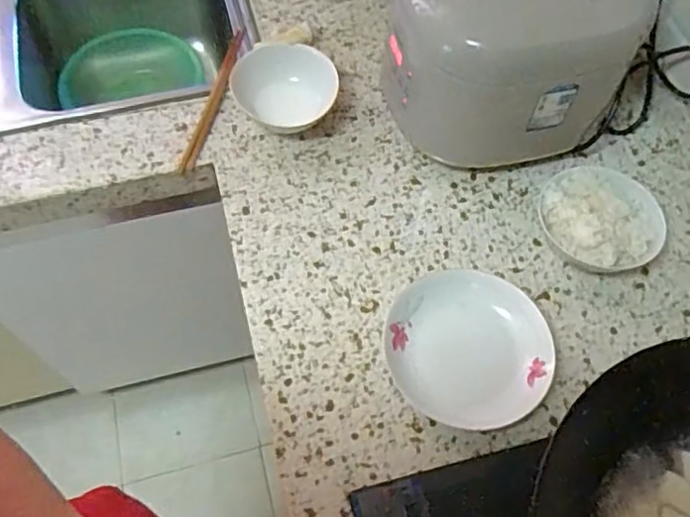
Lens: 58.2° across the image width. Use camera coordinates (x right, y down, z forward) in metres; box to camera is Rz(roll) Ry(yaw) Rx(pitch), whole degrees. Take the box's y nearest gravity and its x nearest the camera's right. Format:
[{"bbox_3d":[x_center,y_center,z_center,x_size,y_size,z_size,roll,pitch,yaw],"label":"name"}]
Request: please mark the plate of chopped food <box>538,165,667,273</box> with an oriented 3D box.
[{"bbox_3d":[0.288,-0.042,0.693,0.125,0.061,0.124,1,61,-1],"label":"plate of chopped food"}]

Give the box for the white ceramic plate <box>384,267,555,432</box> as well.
[{"bbox_3d":[0.126,0.091,0.641,0.157,0.036,0.163,0,61,0],"label":"white ceramic plate"}]

